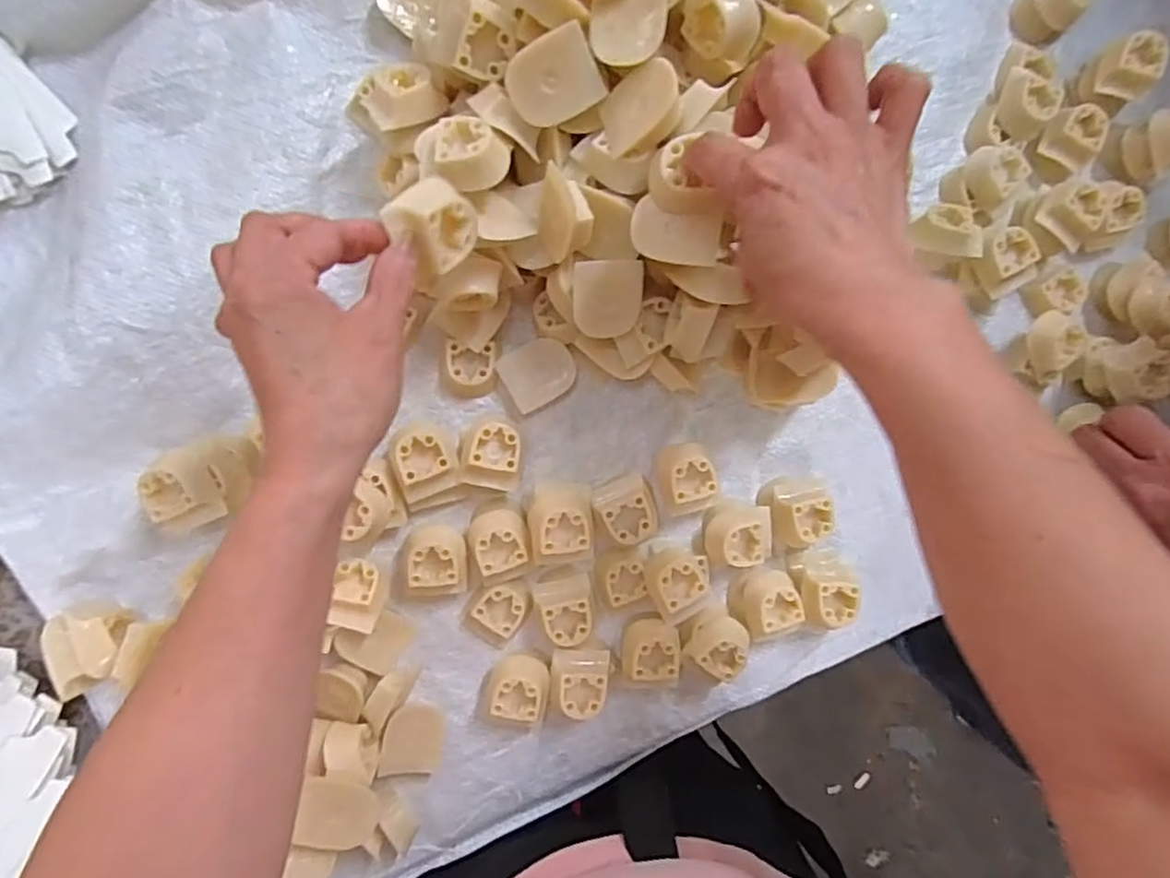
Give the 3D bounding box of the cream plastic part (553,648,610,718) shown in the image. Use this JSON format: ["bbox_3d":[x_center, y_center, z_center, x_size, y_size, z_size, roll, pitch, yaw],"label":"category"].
[{"bbox_3d":[-0.005,0.161,0.429,0.038,0.032,0.041,12,91,-9],"label":"cream plastic part"}]

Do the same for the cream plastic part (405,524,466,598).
[{"bbox_3d":[-0.095,0.078,0.410,0.036,0.029,0.047,4,89,-8],"label":"cream plastic part"}]

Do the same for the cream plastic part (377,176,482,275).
[{"bbox_3d":[-0.071,-0.098,0.290,0.023,0.035,0.037,22,54,31],"label":"cream plastic part"}]

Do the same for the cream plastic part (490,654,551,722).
[{"bbox_3d":[-0.043,0.164,0.422,0.038,0.033,0.036,1,93,-8],"label":"cream plastic part"}]

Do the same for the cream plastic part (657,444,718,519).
[{"bbox_3d":[0.069,0.027,0.427,0.033,0.024,0.047,-15,91,-8],"label":"cream plastic part"}]

